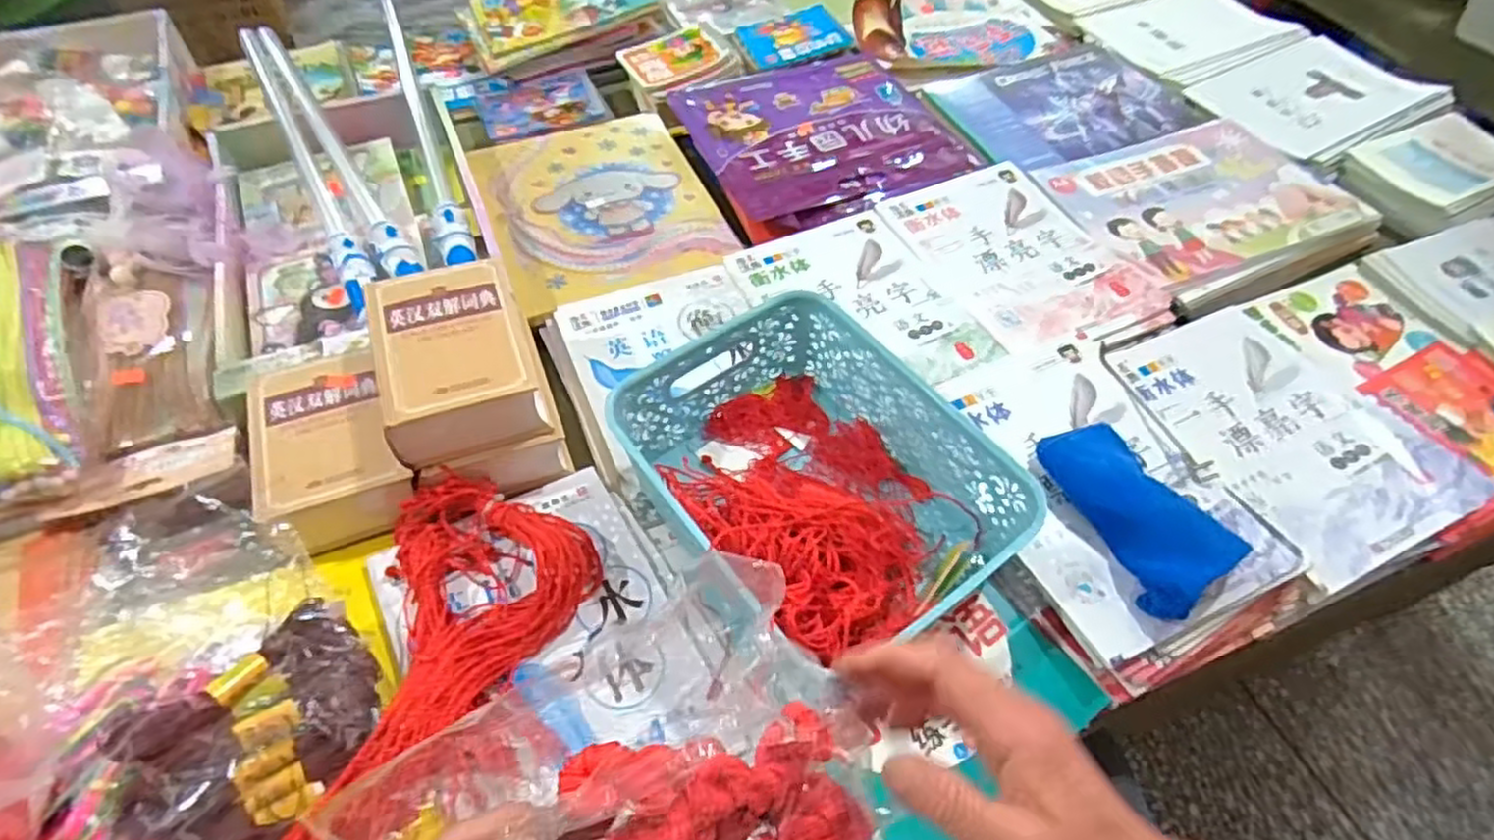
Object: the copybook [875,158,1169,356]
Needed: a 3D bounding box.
[{"bbox_3d":[0.282,-0.180,0.780,0.182,0.011,0.241,-21,58,-13],"label":"copybook"}]

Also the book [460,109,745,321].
[{"bbox_3d":[-0.168,-0.250,0.844,0.244,0.011,0.302,-18,56,-14],"label":"book"}]

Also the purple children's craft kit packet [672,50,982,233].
[{"bbox_3d":[0.093,-0.359,0.908,0.306,0.016,0.302,-21,57,-16],"label":"purple children's craft kit packet"}]

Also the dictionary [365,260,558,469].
[{"bbox_3d":[-0.227,-0.048,0.580,0.115,0.057,0.149,-15,55,-12],"label":"dictionary"}]

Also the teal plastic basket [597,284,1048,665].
[{"bbox_3d":[0.042,0.043,0.555,0.206,0.090,0.261,-29,59,-21],"label":"teal plastic basket"}]

